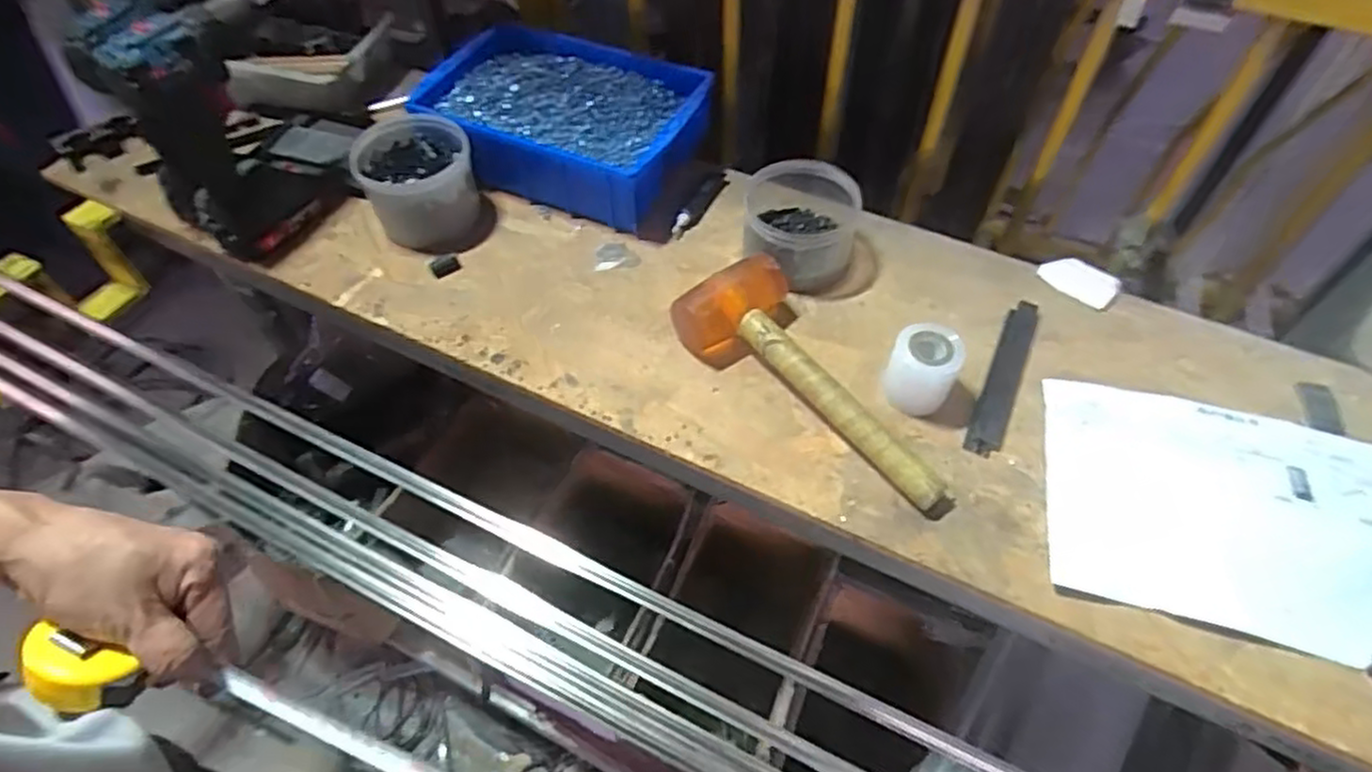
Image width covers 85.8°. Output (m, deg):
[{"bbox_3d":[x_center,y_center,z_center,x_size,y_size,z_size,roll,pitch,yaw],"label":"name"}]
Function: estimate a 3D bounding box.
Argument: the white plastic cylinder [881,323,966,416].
[{"bbox_3d":[0.208,-0.015,0.653,0.061,0.072,0.056,0,56,0],"label":"white plastic cylinder"}]

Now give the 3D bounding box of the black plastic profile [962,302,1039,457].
[{"bbox_3d":[0.297,-0.012,0.687,0.030,0.009,0.186,23,59,15],"label":"black plastic profile"}]

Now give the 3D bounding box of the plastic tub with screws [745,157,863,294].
[{"bbox_3d":[0.117,-0.165,0.757,0.109,0.081,0.121,9,56,6],"label":"plastic tub with screws"}]

